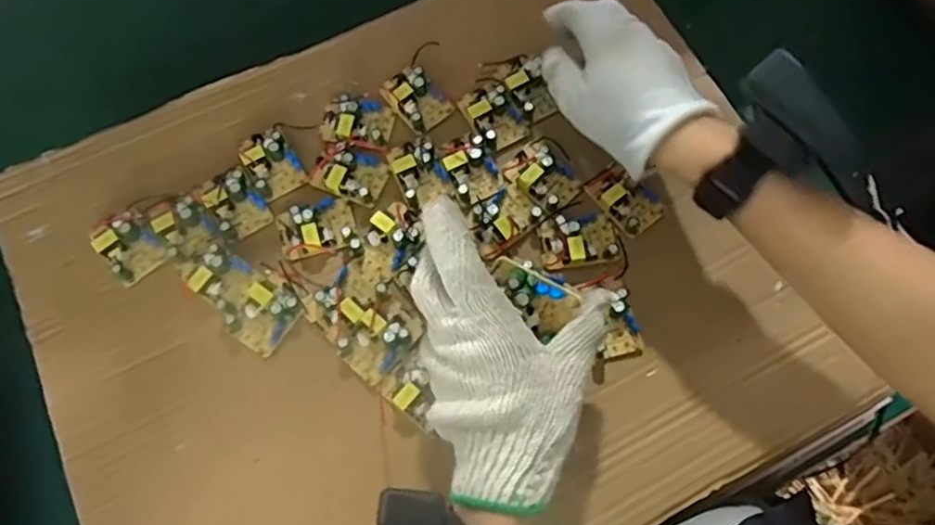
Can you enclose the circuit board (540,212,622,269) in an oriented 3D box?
[{"bbox_3d":[0.077,-0.016,0.442,0.050,0.015,0.036,-7,71,-2],"label":"circuit board"}]

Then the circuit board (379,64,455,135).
[{"bbox_3d":[-0.038,-0.124,0.478,0.035,0.013,0.050,-40,75,-12],"label":"circuit board"}]

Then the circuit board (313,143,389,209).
[{"bbox_3d":[-0.083,-0.067,0.459,0.047,0.011,0.042,18,72,7],"label":"circuit board"}]

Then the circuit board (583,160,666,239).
[{"bbox_3d":[0.111,-0.047,0.449,0.034,0.014,0.050,-37,75,-11],"label":"circuit board"}]

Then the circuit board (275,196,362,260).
[{"bbox_3d":[-0.103,-0.023,0.443,0.050,0.014,0.042,-19,72,-6],"label":"circuit board"}]

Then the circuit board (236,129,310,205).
[{"bbox_3d":[-0.139,-0.072,0.458,0.034,0.015,0.048,-31,74,-10],"label":"circuit board"}]

